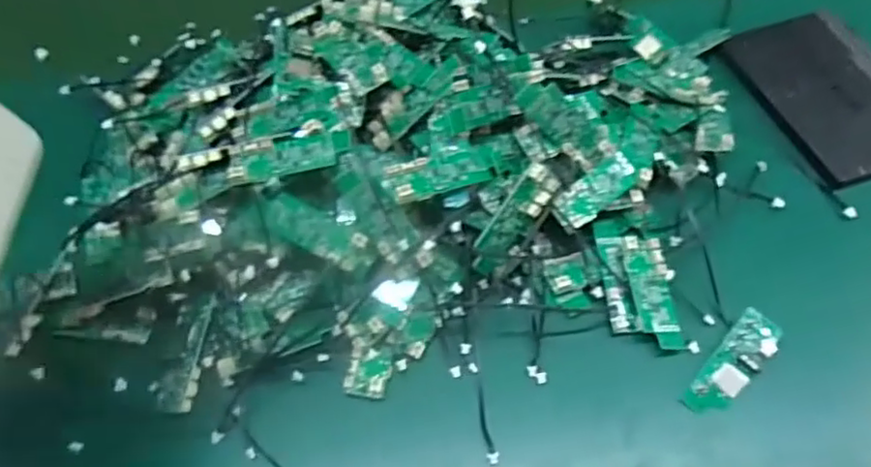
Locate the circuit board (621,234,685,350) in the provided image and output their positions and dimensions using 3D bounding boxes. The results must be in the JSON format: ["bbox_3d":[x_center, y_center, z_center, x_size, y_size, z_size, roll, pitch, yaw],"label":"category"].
[{"bbox_3d":[0.129,0.034,0.389,0.024,0.008,0.068,-8,67,-2],"label":"circuit board"}]

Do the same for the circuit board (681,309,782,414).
[{"bbox_3d":[0.169,0.074,0.368,0.023,0.012,0.070,37,65,26],"label":"circuit board"}]

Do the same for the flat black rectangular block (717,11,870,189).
[{"bbox_3d":[0.290,-0.103,0.474,0.103,0.013,0.145,-17,56,-8],"label":"flat black rectangular block"}]

